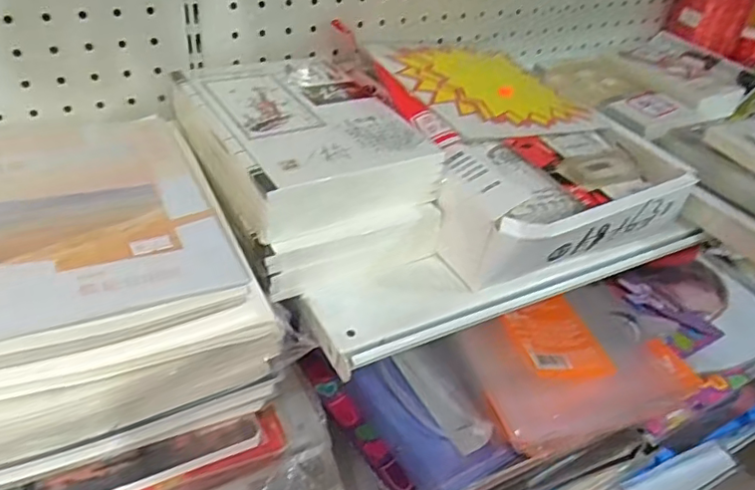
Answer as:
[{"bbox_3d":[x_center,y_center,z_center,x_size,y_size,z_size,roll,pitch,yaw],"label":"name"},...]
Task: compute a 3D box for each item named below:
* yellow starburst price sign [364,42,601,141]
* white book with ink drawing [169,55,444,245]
[{"bbox_3d":[0.110,-0.157,0.577,0.196,0.012,0.182,-11,46,-28],"label":"yellow starburst price sign"},{"bbox_3d":[-0.063,-0.094,0.477,0.151,0.038,0.225,-15,42,-27],"label":"white book with ink drawing"}]

